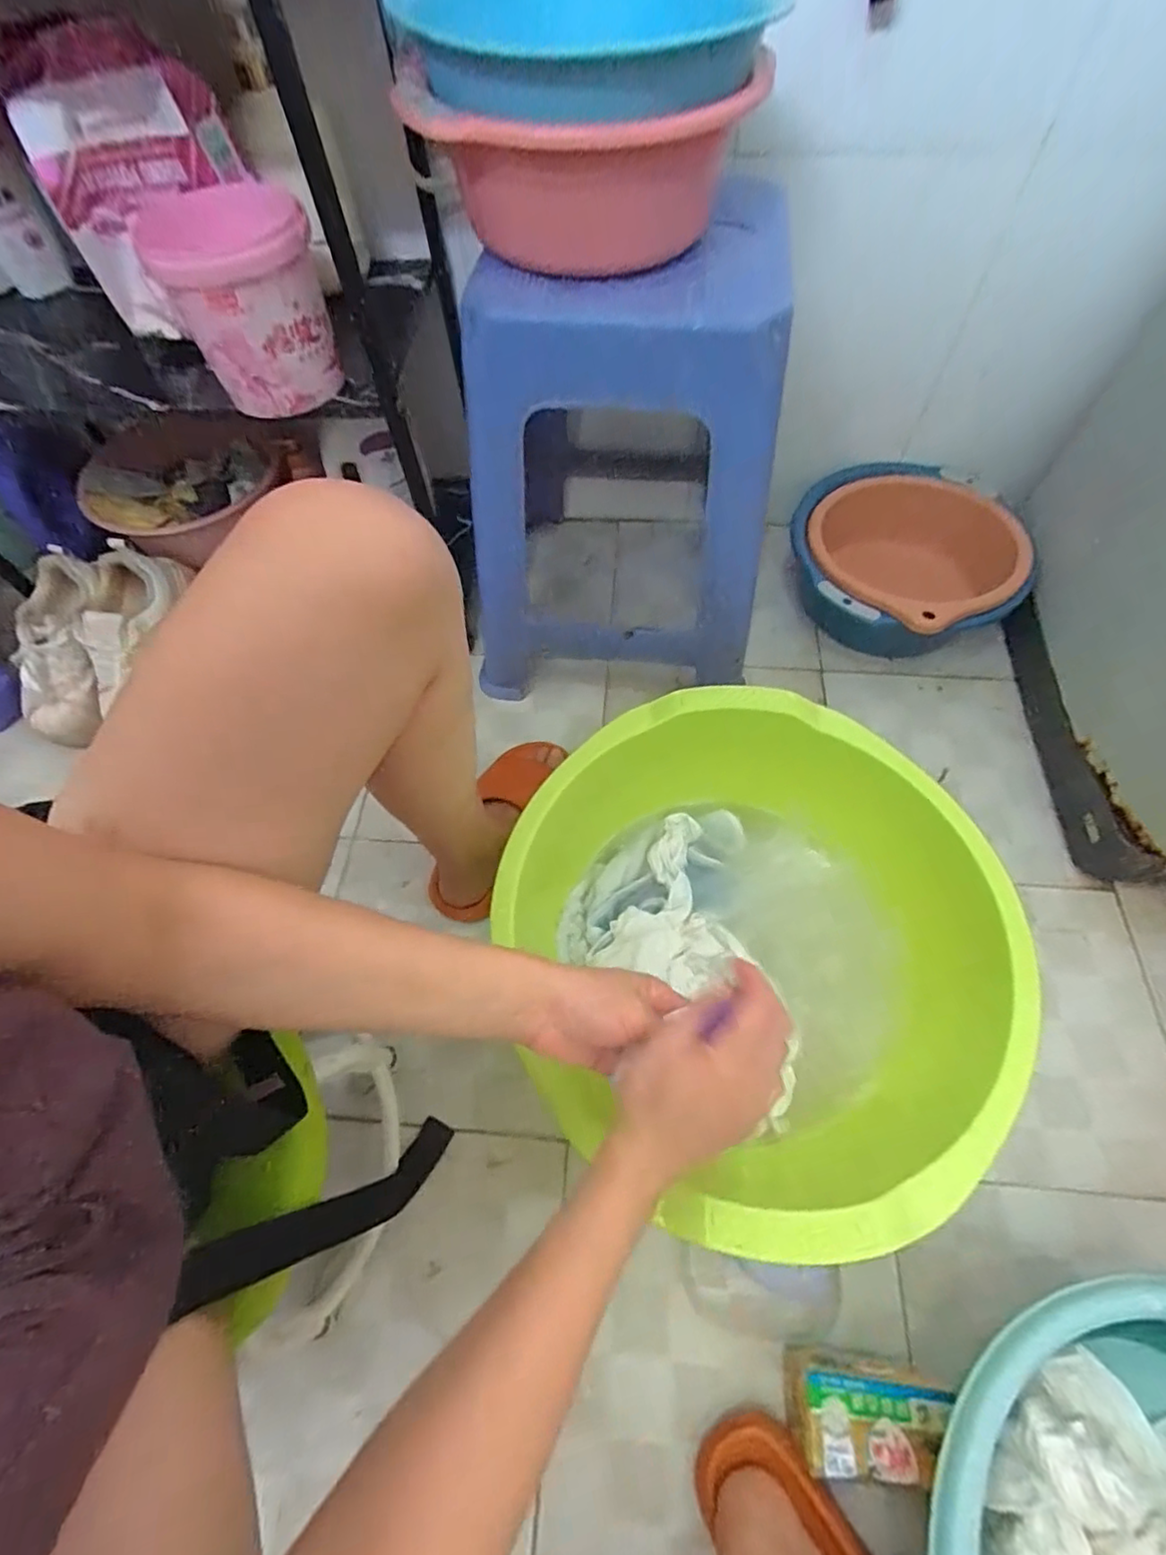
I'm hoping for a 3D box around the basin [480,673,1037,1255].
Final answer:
[{"bbox_3d":[0.160,0.149,0.595,0.428,0.196,0.434,-1,60,2],"label":"basin"}]

